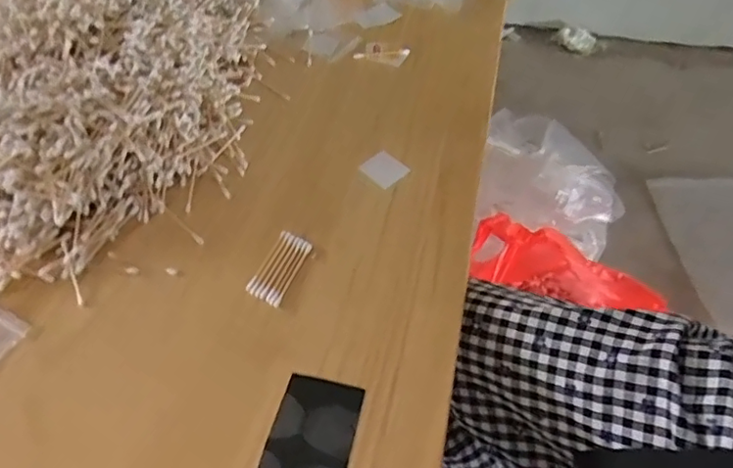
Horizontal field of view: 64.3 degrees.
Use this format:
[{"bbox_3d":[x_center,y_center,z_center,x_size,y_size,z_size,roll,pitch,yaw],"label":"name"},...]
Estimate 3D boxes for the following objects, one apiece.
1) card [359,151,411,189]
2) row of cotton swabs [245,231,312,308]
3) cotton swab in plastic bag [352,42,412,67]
[{"bbox_3d":[0.019,-0.069,0.616,0.039,0.005,0.047,-36,52,-20],"label":"card"},{"bbox_3d":[-0.078,0.030,0.530,0.032,0.012,0.073,18,51,15],"label":"row of cotton swabs"},{"bbox_3d":[0.021,-0.241,0.776,0.065,0.010,0.041,12,50,10],"label":"cotton swab in plastic bag"}]

